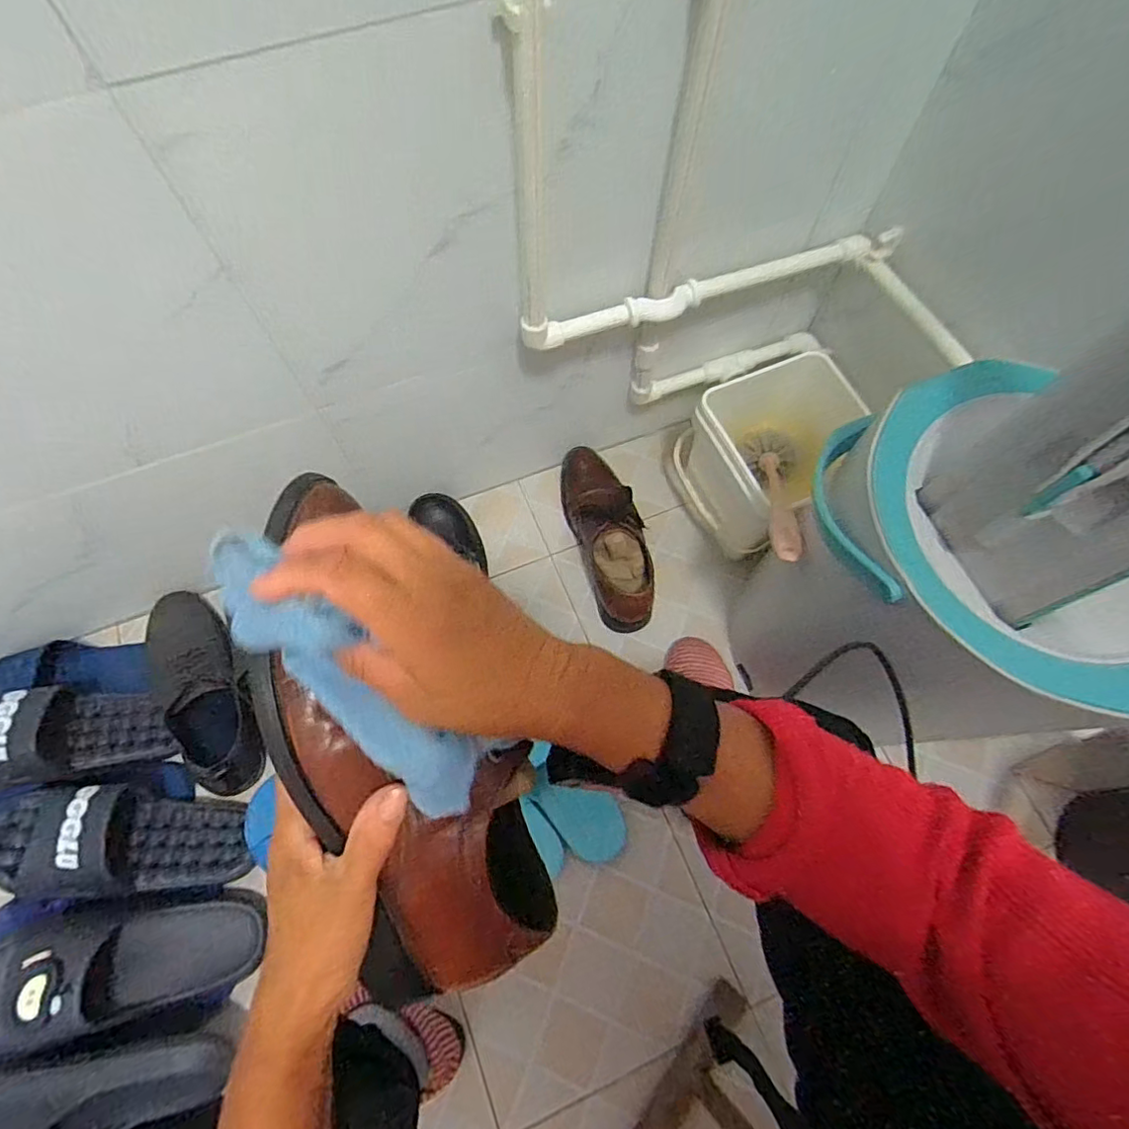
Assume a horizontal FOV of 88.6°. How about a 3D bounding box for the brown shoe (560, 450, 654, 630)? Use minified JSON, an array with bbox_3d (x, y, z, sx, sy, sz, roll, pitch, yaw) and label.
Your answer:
[{"bbox_3d":[0.064,-0.054,0.808,0.098,0.107,0.283,-14,69,-6],"label":"brown shoe"}]

